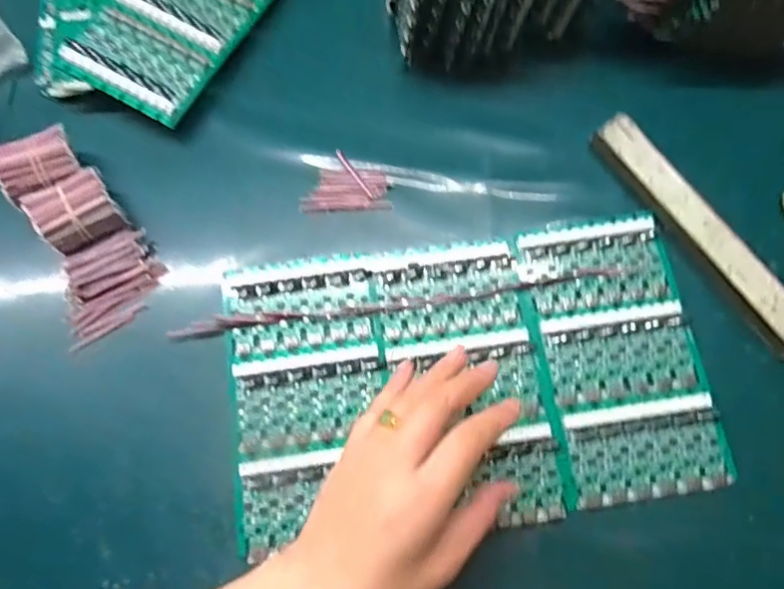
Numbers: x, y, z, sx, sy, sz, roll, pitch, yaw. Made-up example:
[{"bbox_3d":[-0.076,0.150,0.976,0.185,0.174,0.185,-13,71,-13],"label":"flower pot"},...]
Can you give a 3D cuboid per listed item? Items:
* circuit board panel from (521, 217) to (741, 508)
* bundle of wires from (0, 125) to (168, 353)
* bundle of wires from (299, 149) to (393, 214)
[{"bbox_3d":[0.151,0.039,0.386,0.107,0.014,0.184,-8,72,-3],"label":"circuit board panel"},{"bbox_3d":[-0.218,-0.043,0.397,0.070,0.043,0.140,-29,78,-7],"label":"bundle of wires"},{"bbox_3d":[-0.035,-0.084,0.433,0.065,0.013,0.048,-2,72,-1],"label":"bundle of wires"}]

